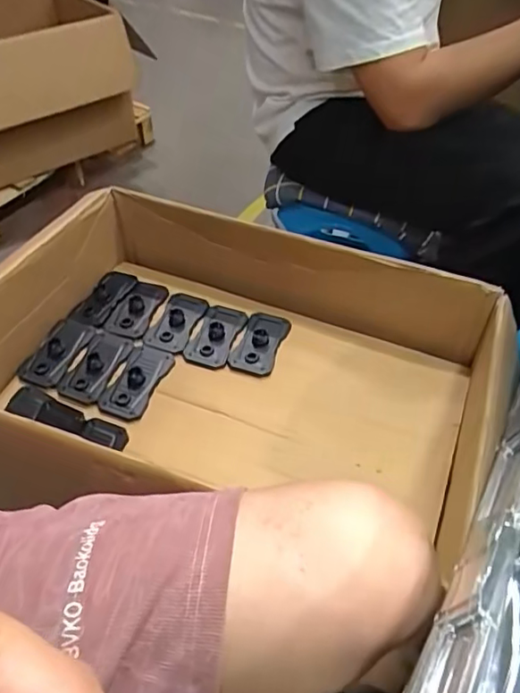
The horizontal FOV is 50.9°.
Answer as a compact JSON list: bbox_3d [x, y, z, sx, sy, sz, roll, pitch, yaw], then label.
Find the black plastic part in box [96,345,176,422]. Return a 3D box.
[{"bbox_3d":[-0.160,0.039,0.701,0.060,0.018,0.110,17,48,15],"label":"black plastic part in box"}]

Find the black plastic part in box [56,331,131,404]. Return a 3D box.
[{"bbox_3d":[-0.217,0.027,0.721,0.059,0.024,0.114,11,47,9],"label":"black plastic part in box"}]

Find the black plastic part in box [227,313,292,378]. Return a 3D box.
[{"bbox_3d":[0.001,-0.008,0.748,0.058,0.023,0.108,15,48,14],"label":"black plastic part in box"}]

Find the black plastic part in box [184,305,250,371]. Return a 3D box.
[{"bbox_3d":[-0.061,-0.021,0.753,0.063,0.024,0.107,12,47,10],"label":"black plastic part in box"}]

